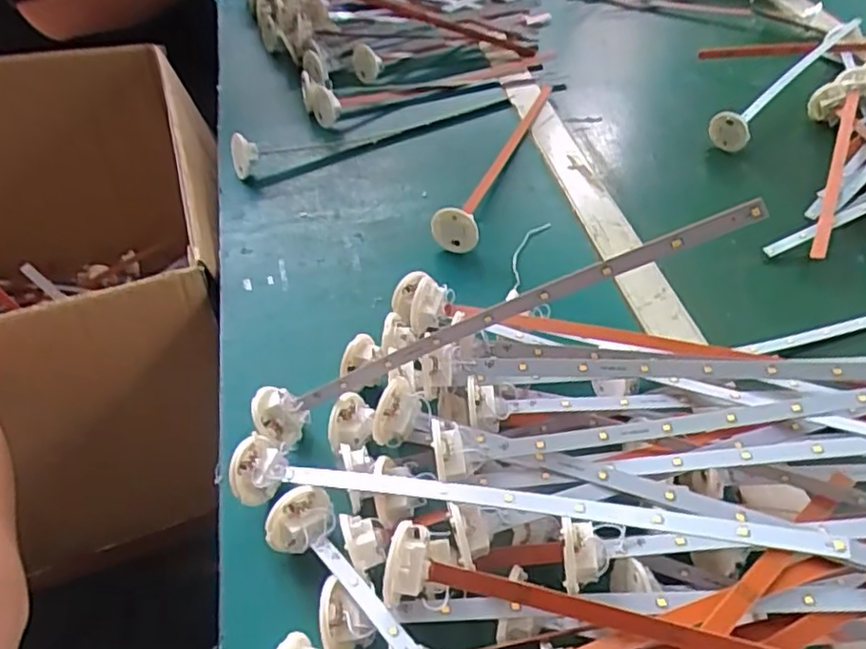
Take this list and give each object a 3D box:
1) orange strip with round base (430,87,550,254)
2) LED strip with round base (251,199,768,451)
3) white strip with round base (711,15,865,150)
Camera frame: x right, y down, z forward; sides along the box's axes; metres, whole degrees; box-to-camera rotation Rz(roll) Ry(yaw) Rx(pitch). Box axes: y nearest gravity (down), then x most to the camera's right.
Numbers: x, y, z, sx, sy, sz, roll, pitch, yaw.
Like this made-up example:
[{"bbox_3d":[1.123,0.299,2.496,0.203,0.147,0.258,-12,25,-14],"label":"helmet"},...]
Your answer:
[{"bbox_3d":[0.061,-0.163,0.622,0.037,0.035,0.273,15,48,12],"label":"orange strip with round base"},{"bbox_3d":[0.019,0.007,0.349,0.292,0.032,0.025,-25,39,28],"label":"LED strip with round base"},{"bbox_3d":[0.377,-0.264,0.716,0.044,0.045,0.287,33,53,26],"label":"white strip with round base"}]

